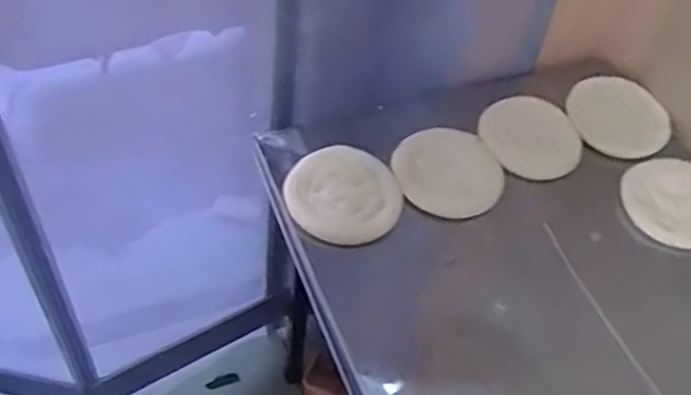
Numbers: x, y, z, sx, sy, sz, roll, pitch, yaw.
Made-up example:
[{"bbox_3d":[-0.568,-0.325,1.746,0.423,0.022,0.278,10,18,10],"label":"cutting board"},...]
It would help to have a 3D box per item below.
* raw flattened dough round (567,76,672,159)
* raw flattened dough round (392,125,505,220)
[{"bbox_3d":[0.412,-0.126,1.117,0.156,0.021,0.156,3,50,-3],"label":"raw flattened dough round"},{"bbox_3d":[0.146,-0.037,1.032,0.153,0.015,0.140,1,64,-3],"label":"raw flattened dough round"}]

